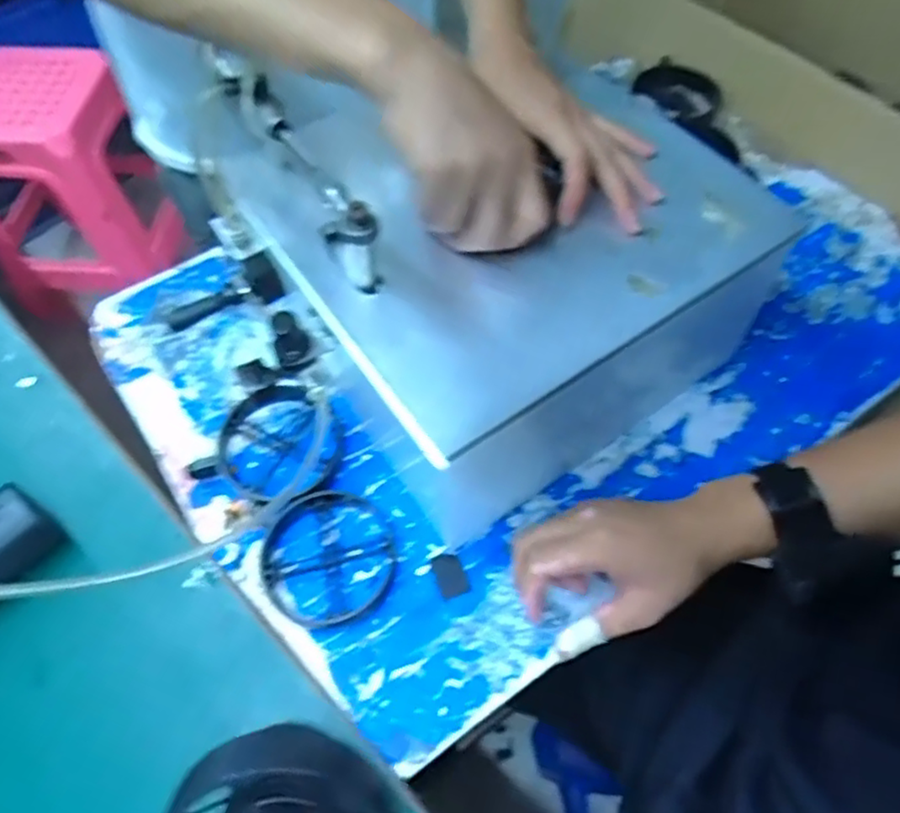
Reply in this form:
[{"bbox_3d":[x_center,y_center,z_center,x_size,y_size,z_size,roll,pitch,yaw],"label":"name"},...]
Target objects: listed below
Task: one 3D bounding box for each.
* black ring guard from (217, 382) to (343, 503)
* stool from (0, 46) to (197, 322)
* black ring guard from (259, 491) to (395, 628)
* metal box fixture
[{"bbox_3d":[-0.132,0.031,0.529,0.101,0.024,0.102,-1,59,1],"label":"black ring guard"},{"bbox_3d":[-0.797,-0.472,1.390,0.383,0.390,0.361,-10,59,-5],"label":"stool"},{"bbox_3d":[-0.091,0.111,0.481,0.097,0.019,0.095,-1,59,1],"label":"black ring guard"},{"bbox_3d":[0.033,-0.102,0.516,0.317,0.172,0.298,-31,63,-16],"label":"metal box fixture"}]

